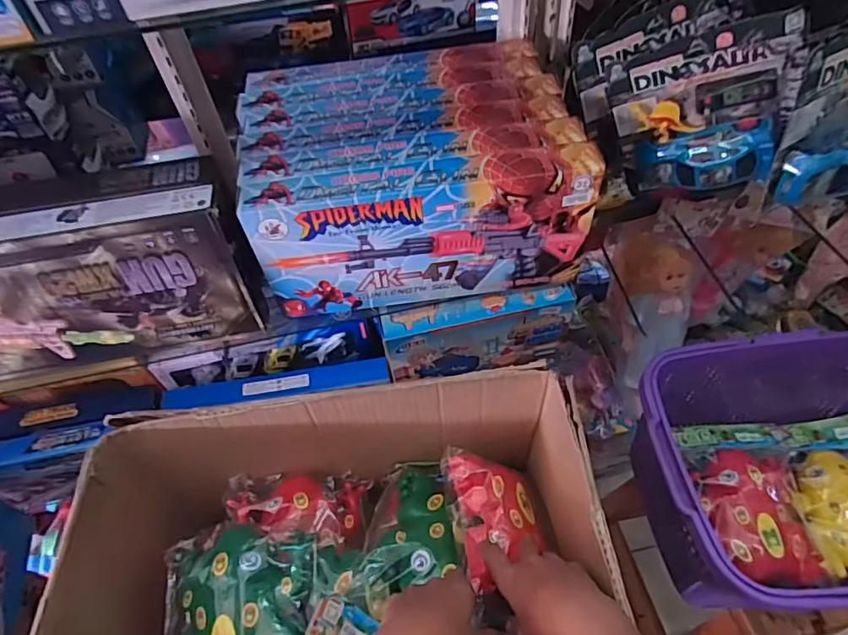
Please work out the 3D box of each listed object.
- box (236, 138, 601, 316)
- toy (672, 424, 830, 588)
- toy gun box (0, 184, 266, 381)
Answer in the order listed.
[{"bbox_3d":[0.002,-0.101,0.677,0.400,0.189,0.046,-7,53,-1],"label":"box"},{"bbox_3d":[0.405,0.216,0.660,0.141,0.061,0.193,-3,53,2],"label":"toy"},{"bbox_3d":[-0.434,-0.026,0.641,0.428,0.200,0.060,-10,53,-4],"label":"toy gun box"}]

